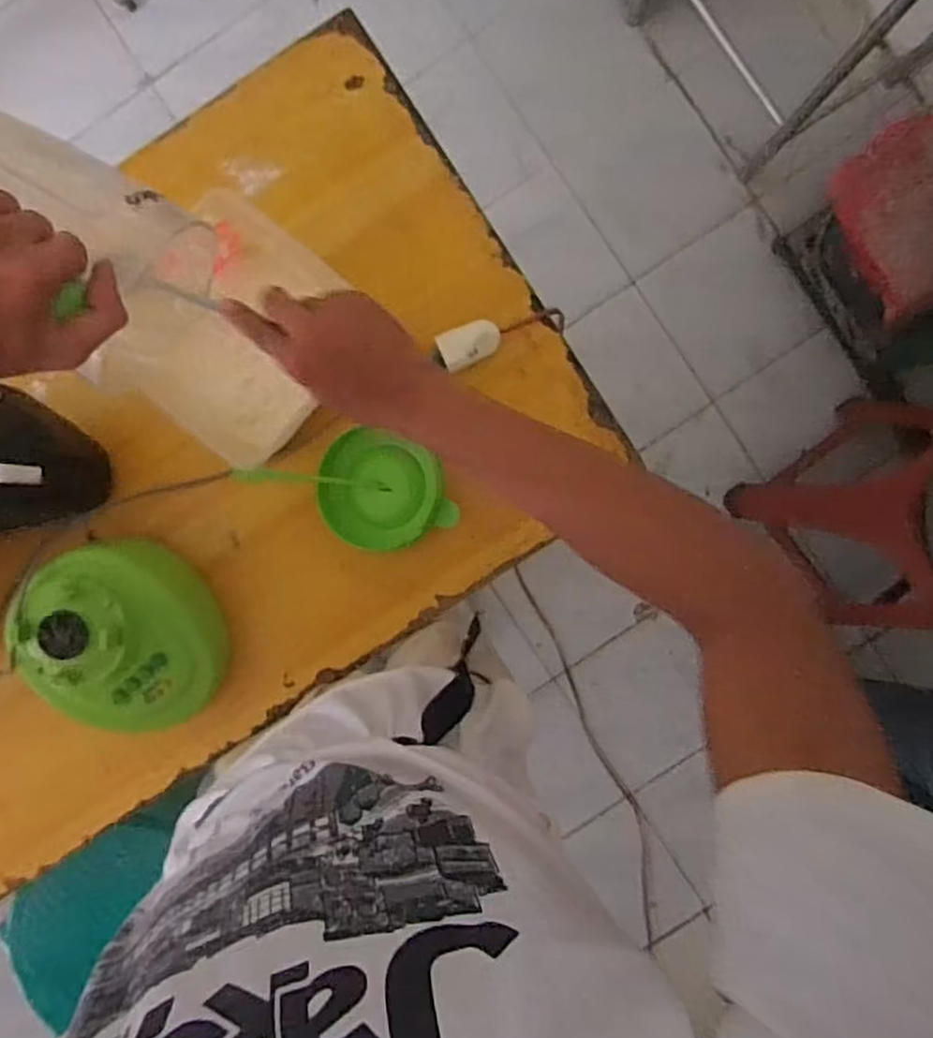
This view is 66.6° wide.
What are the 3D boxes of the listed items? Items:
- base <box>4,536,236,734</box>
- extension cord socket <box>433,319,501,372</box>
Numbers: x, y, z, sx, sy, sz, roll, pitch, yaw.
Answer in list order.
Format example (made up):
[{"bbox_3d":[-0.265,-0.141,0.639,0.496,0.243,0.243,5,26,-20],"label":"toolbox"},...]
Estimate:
[{"bbox_3d":[-0.330,0.120,0.703,0.156,0.138,0.188,-33,92,2],"label":"base"},{"bbox_3d":[0.003,-0.179,0.726,0.064,0.018,0.037,-24,92,2],"label":"extension cord socket"}]

